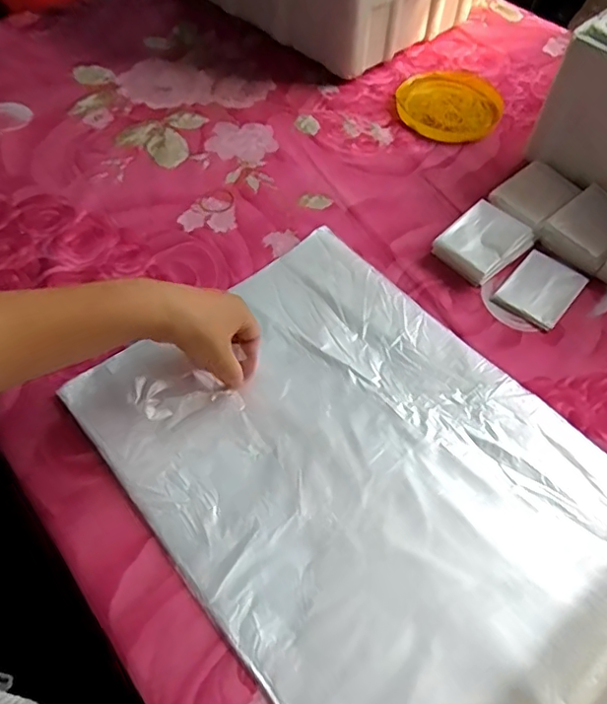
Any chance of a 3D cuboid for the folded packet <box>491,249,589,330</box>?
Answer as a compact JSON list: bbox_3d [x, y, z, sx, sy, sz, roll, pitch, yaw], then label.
[{"bbox_3d":[0.237,-0.064,0.565,0.064,0.006,0.086,37,62,21],"label":"folded packet"}]

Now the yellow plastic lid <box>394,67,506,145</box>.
[{"bbox_3d":[0.191,-0.325,0.734,0.132,0.013,0.144,1,55,-1],"label":"yellow plastic lid"}]

